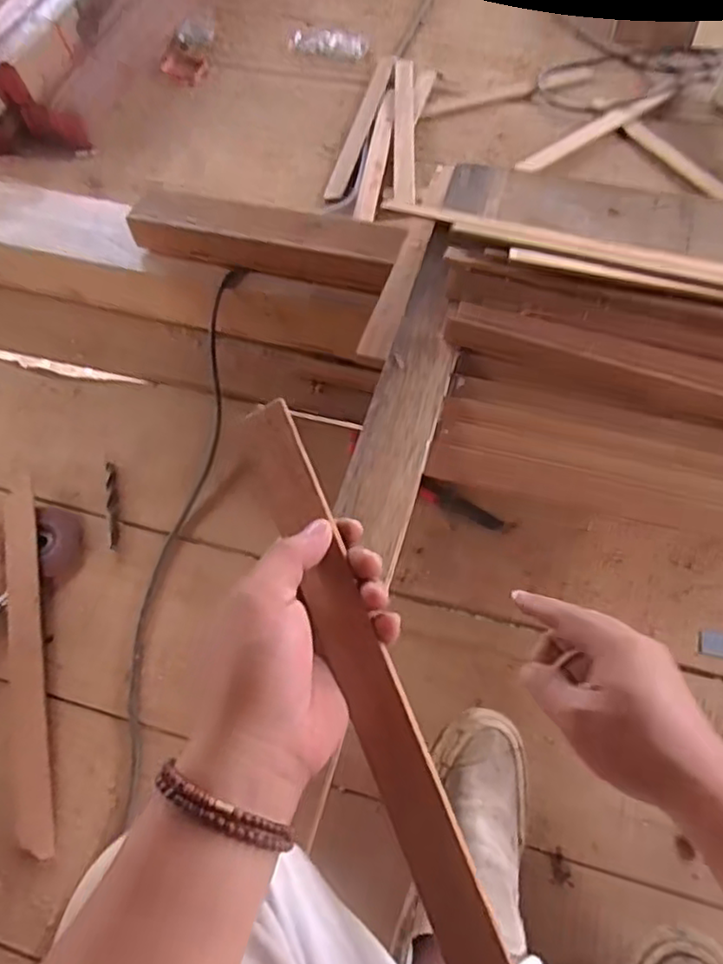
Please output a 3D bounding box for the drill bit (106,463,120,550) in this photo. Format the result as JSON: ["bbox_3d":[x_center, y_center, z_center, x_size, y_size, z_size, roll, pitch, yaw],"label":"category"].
[{"bbox_3d":[-0.282,0.025,0.758,0.013,0.006,0.115,-12,58,-6],"label":"drill bit"}]

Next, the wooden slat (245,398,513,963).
[{"bbox_3d":[0.015,0.134,0.330,0.035,0.005,0.385,-26,75,14],"label":"wooden slat"}]

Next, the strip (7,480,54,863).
[{"bbox_3d":[-0.337,0.168,0.669,0.034,0.006,0.375,-11,61,-13],"label":"strip"}]

